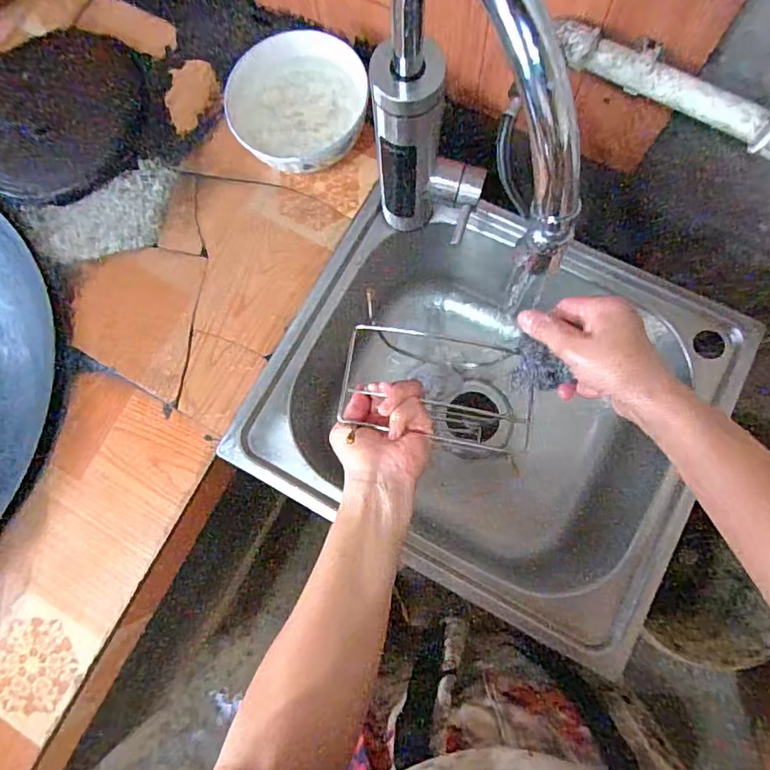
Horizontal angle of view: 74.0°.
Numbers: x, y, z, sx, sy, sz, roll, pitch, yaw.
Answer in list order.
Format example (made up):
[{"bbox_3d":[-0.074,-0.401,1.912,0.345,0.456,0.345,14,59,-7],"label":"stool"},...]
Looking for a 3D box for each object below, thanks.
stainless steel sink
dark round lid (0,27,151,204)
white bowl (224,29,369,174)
[{"bbox_3d":[0.115,0.017,0.614,0.453,0.191,0.342,22,79,8],"label":"stainless steel sink"},{"bbox_3d":[-0.410,-0.340,0.634,0.231,0.014,0.241,-1,82,4],"label":"dark round lid"},{"bbox_3d":[-0.094,-0.307,0.572,0.144,0.067,0.157,-1,82,4],"label":"white bowl"}]

